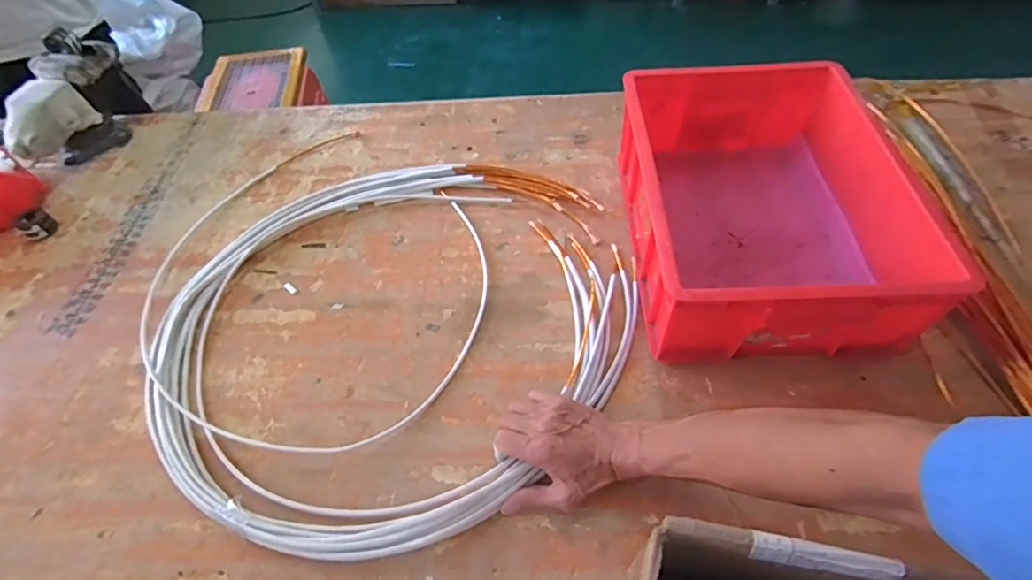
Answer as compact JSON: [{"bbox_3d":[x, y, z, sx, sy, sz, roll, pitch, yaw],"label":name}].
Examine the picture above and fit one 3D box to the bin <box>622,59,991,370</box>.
[{"bbox_3d":[0.312,-0.122,0.677,0.306,0.151,0.416,0,53,4],"label":"bin"}]

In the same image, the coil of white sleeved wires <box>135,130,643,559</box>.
[{"bbox_3d":[-0.196,0.005,0.698,0.668,0.037,0.591,25,59,21],"label":"coil of white sleeved wires"}]

